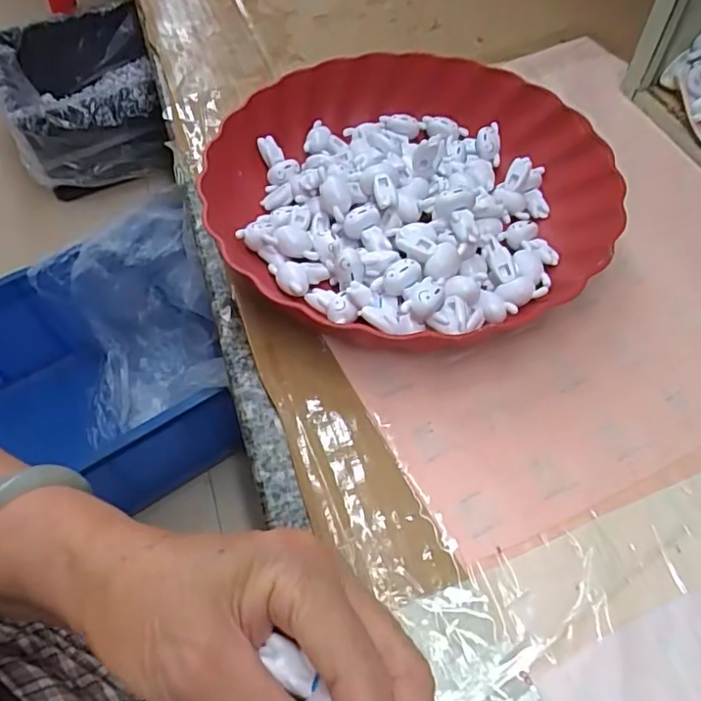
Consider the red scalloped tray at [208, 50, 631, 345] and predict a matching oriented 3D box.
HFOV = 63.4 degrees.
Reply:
[{"bbox_3d":[0.040,-0.102,0.366,0.234,0.049,0.236,32,61,19],"label":"red scalloped tray"}]

